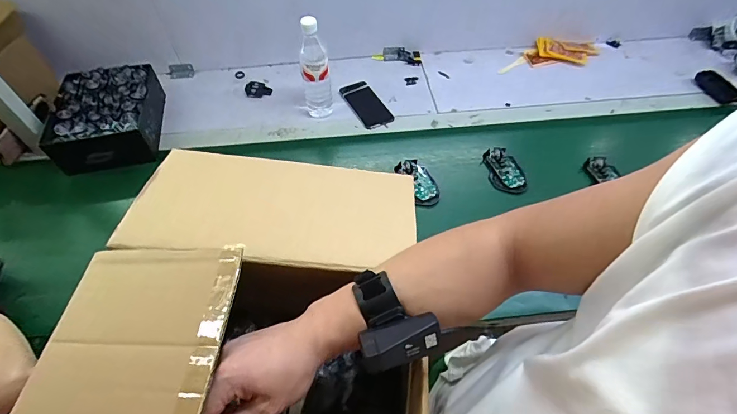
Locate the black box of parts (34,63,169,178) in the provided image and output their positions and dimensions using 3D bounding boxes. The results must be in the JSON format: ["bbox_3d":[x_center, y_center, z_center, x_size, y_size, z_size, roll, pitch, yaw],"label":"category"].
[{"bbox_3d":[-0.575,-0.196,0.862,0.200,0.089,0.252,-12,56,-8],"label":"black box of parts"}]

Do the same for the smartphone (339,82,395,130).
[{"bbox_3d":[-0.005,-0.248,0.929,0.079,0.011,0.162,-23,58,-15],"label":"smartphone"}]

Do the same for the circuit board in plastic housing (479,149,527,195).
[{"bbox_3d":[0.286,-0.077,0.813,0.068,0.030,0.110,-12,56,-8],"label":"circuit board in plastic housing"}]

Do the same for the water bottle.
[{"bbox_3d":[-0.115,-0.291,0.833,0.061,0.221,0.054,-8,56,-5],"label":"water bottle"}]

